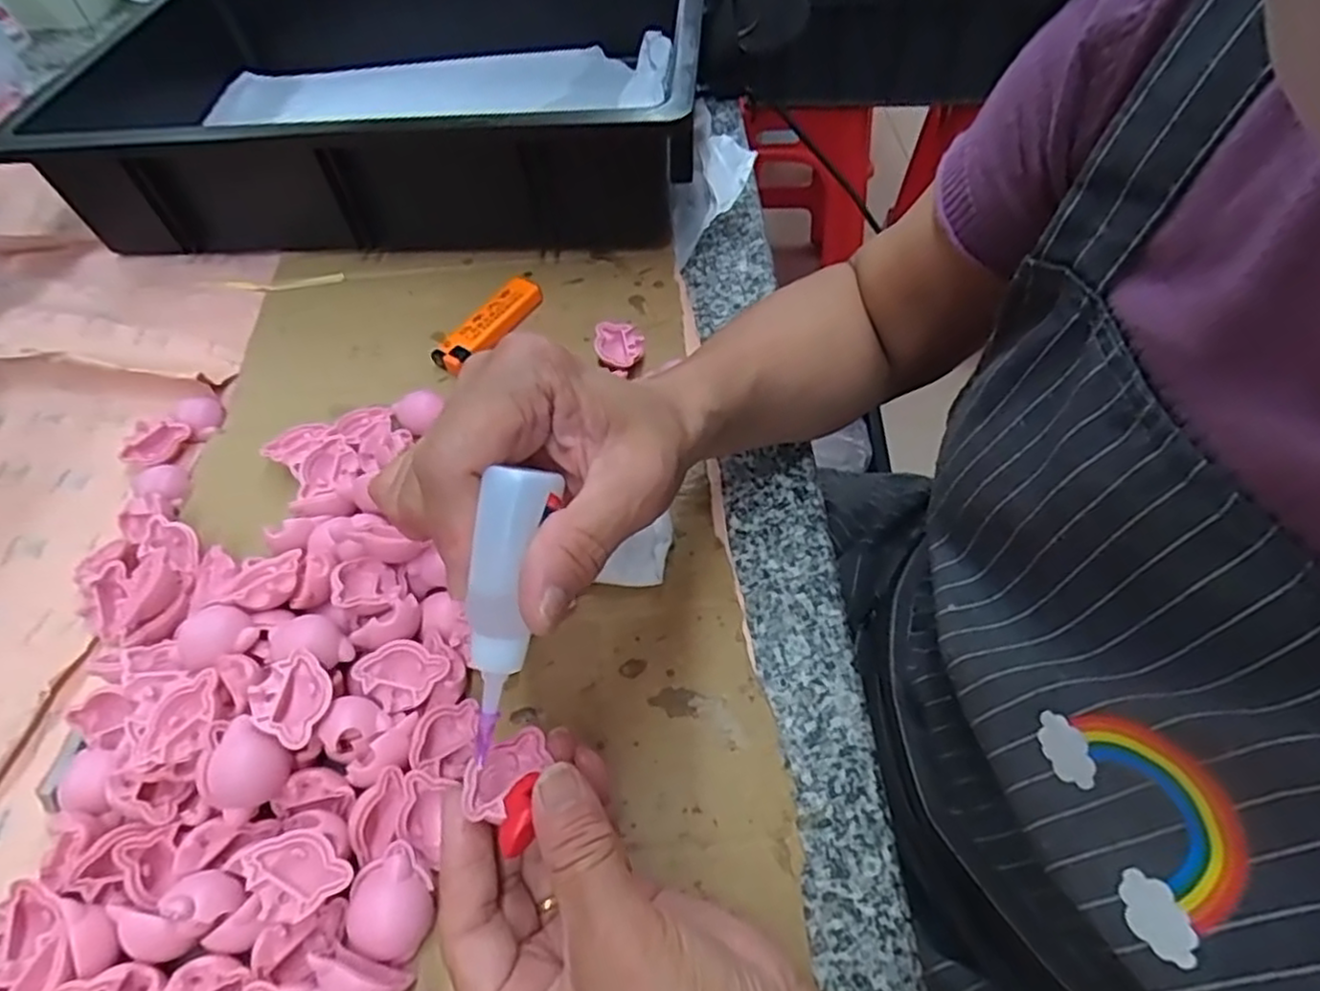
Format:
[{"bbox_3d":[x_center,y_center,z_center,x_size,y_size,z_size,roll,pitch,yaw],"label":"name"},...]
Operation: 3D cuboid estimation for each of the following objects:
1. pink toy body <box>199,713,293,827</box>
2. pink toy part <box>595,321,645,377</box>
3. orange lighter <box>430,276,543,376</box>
[{"bbox_3d":[-0.154,0.104,0.268,0.022,0.026,0.030,25,59,19],"label":"pink toy body"},{"bbox_3d":[-0.024,-0.085,0.425,0.028,0.016,0.035,1,54,3],"label":"pink toy part"},{"bbox_3d":[-0.105,-0.105,0.441,0.022,0.016,0.078,28,60,20],"label":"orange lighter"}]

